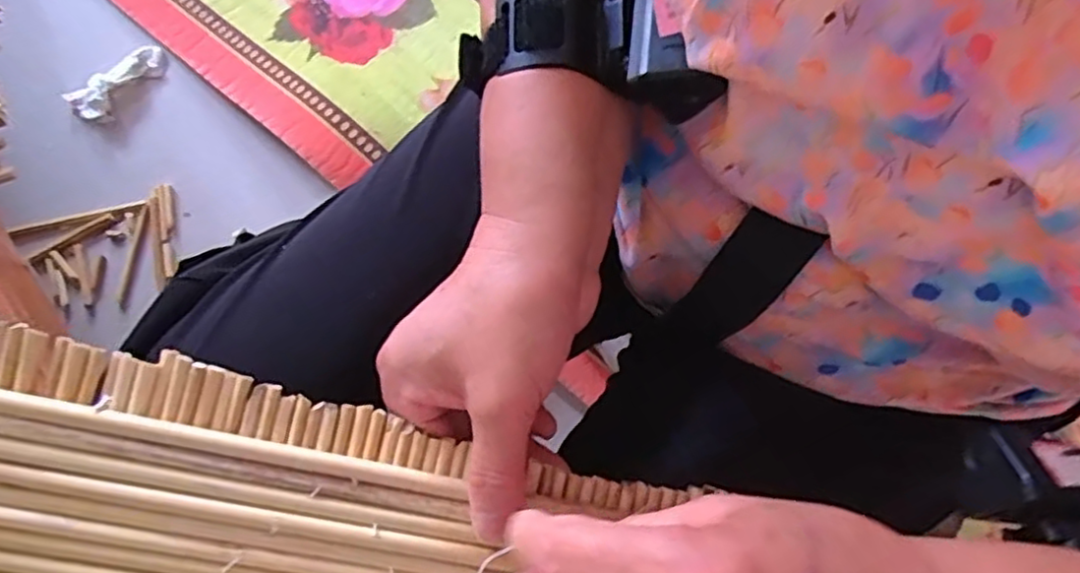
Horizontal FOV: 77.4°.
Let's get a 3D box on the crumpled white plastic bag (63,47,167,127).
[{"bbox_3d":[-0.446,-0.214,0.711,0.108,0.014,0.046,-34,80,-9],"label":"crumpled white plastic bag"}]

